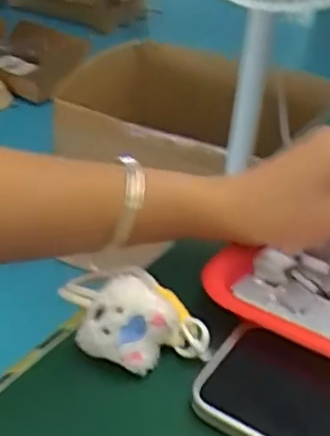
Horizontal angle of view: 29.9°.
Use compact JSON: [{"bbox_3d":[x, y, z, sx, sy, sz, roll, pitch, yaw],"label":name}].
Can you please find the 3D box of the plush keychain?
[{"bbox_3d":[-0.016,0.061,0.349,0.079,0.048,0.037,11,37,10],"label":"plush keychain"}]

